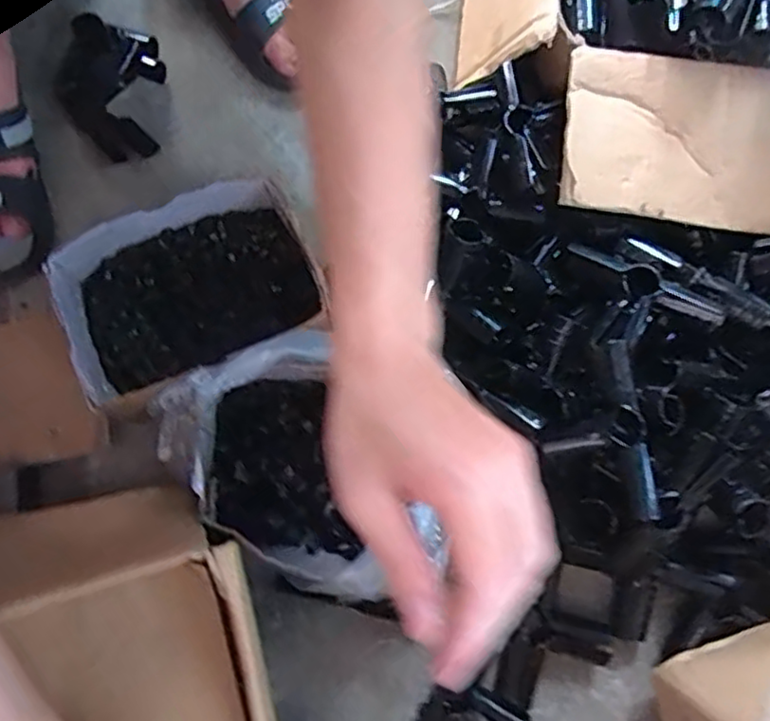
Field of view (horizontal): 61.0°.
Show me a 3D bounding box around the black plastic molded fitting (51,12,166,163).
[{"bbox_3d":[-0.280,-0.272,0.657,0.103,0.046,0.139,1,78,0],"label":"black plastic molded fitting"}]

